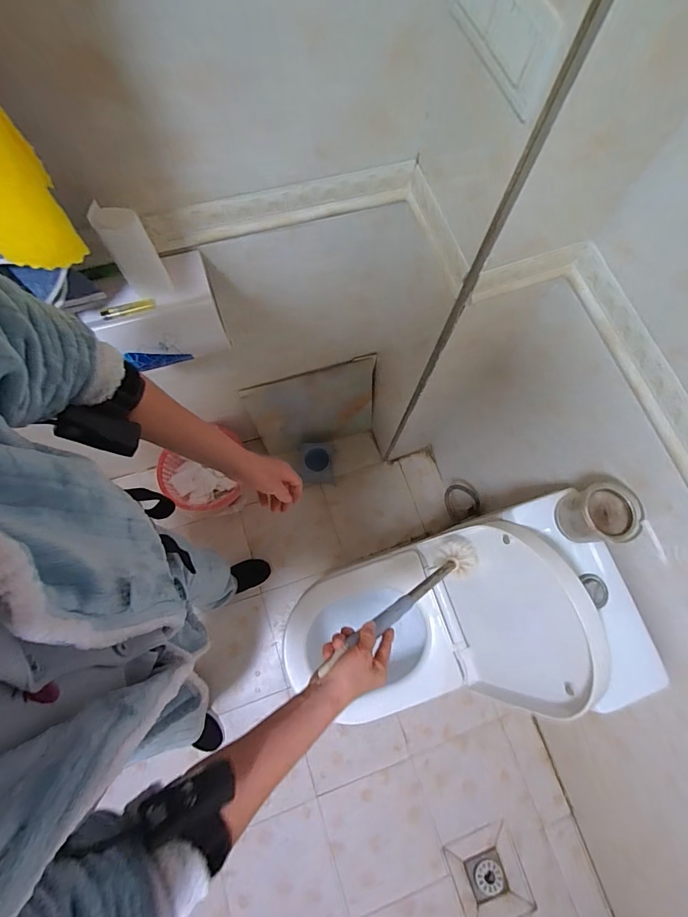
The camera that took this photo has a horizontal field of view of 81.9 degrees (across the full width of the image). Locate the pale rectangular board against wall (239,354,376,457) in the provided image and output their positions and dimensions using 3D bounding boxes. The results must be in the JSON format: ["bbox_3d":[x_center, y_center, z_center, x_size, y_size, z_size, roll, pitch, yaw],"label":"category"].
[{"bbox_3d":[-0.092,-0.144,1.295,0.385,0.401,0.015,-17,64,-6],"label":"pale rectangular board against wall"}]

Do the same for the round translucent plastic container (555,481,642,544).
[{"bbox_3d":[0.417,0.094,0.651,0.091,0.085,0.088,1,73,-2],"label":"round translucent plastic container"}]

